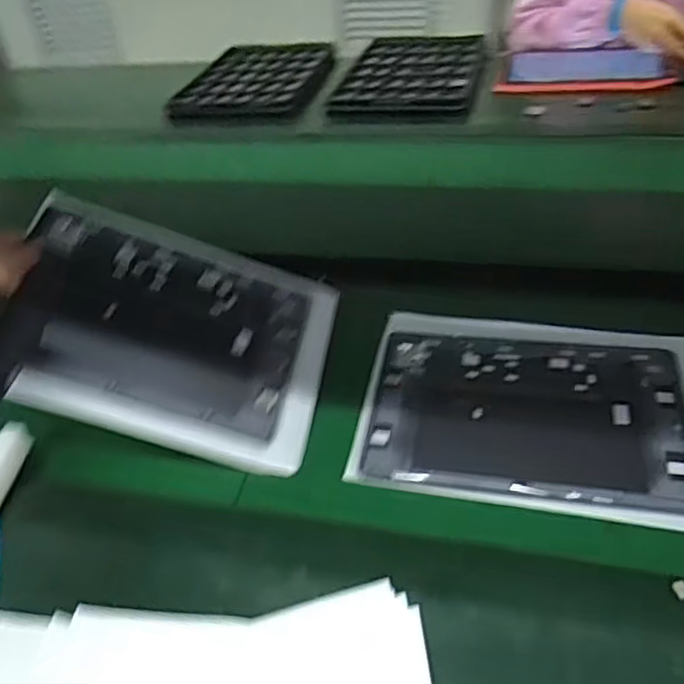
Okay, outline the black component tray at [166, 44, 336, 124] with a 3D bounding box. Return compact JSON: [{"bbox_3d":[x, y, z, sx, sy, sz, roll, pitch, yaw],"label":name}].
[{"bbox_3d":[-0.147,-0.508,1.250,0.250,0.036,0.342,5,44,14],"label":"black component tray"}]

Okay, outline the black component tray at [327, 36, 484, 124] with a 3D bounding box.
[{"bbox_3d":[0.136,-0.487,1.177,0.224,0.026,0.379,7,44,16],"label":"black component tray"}]

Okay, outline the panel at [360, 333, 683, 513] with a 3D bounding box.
[{"bbox_3d":[0.157,0.059,0.562,0.256,0.012,0.175,5,42,14],"label":"panel"}]

